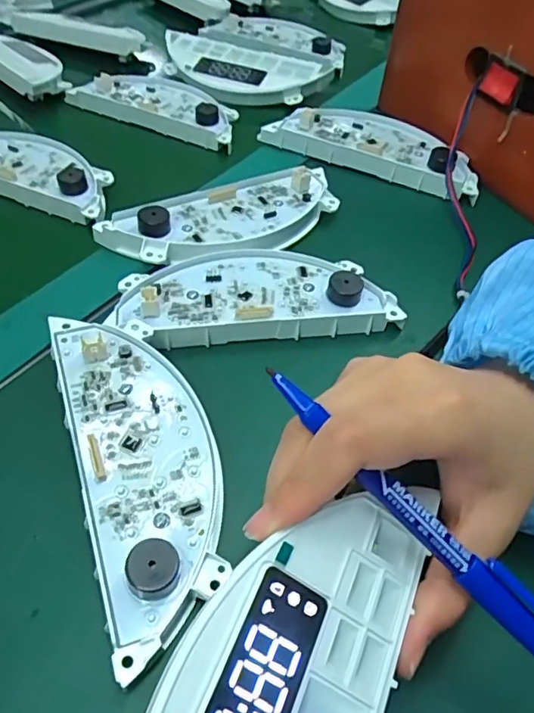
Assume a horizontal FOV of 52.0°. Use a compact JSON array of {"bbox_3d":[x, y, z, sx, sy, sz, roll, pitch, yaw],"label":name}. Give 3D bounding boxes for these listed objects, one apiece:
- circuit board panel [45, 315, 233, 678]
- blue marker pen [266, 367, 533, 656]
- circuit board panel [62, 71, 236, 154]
[{"bbox_3d":[-0.058,0.049,0.264,0.063,0.031,0.168,-16,51,-14],"label":"circuit board panel"},{"bbox_3d":[0.050,0.053,0.183,0.133,0.008,0.012,43,58,5],"label":"blue marker pen"},{"bbox_3d":[-0.098,-0.239,0.523,0.178,0.029,0.066,24,53,19],"label":"circuit board panel"}]

